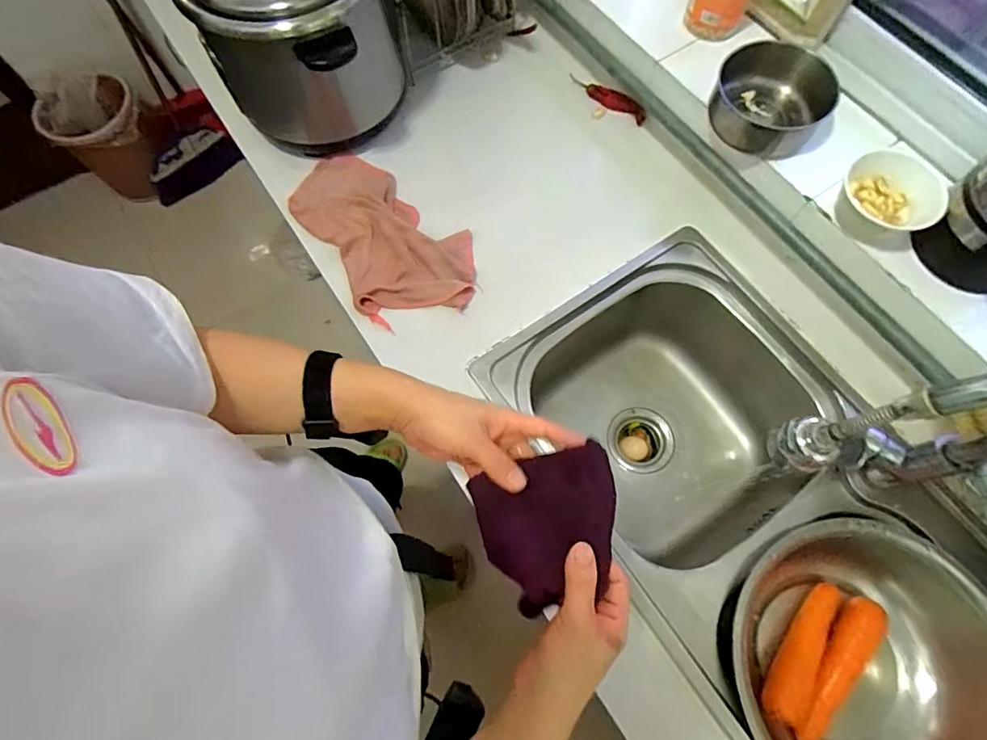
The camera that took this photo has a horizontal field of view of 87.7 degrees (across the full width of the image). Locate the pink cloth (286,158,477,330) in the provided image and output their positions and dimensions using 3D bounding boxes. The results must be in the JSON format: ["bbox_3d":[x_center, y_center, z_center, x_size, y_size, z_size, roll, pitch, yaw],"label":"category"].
[{"bbox_3d":[-0.161,-0.203,0.744,0.176,0.024,0.317,-34,73,-11],"label":"pink cloth"}]

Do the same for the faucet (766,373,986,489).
[{"bbox_3d":[0.386,0.062,0.481,0.210,0.325,0.058,0,70,0],"label":"faucet"}]

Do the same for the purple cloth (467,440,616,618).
[{"bbox_3d":[0.047,0.131,0.418,0.118,0.017,0.113,-21,79,11],"label":"purple cloth"}]

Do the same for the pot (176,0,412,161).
[{"bbox_3d":[-0.270,-0.482,0.729,0.260,0.235,0.288,-23,71,-8],"label":"pot"}]

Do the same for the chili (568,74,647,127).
[{"bbox_3d":[0.187,-0.441,0.832,0.146,0.025,0.018,39,75,13],"label":"chili"}]

